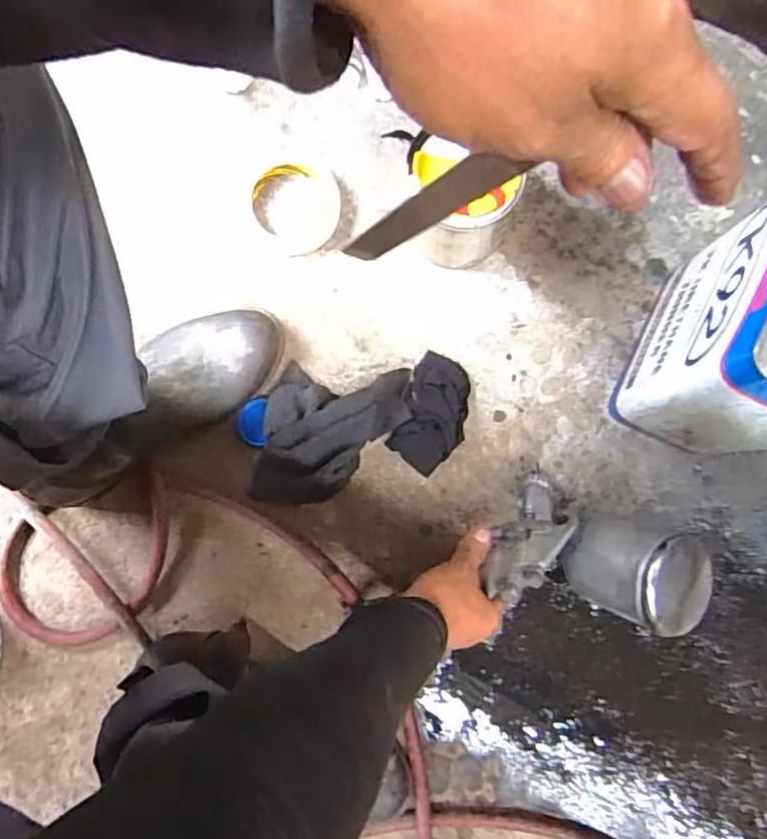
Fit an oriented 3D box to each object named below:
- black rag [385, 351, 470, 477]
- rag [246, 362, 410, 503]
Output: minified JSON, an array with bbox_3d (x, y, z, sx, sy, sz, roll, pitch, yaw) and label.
[{"bbox_3d":[0.050,-0.006,0.608,0.063,0.016,0.111,22,85,2],"label":"black rag"},{"bbox_3d":[-0.050,0.014,0.591,0.137,0.041,0.141,8,85,1],"label":"rag"}]

